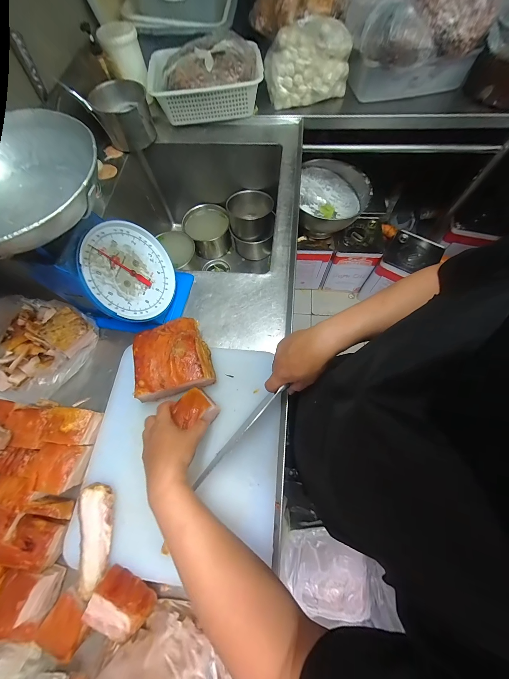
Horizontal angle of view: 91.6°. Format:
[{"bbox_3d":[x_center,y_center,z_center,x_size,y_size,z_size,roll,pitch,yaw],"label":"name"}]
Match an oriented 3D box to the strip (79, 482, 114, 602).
[{"bbox_3d":[-0.259,0.317,0.398,0.045,0.024,0.148,-9,69,-1],"label":"strip"}]

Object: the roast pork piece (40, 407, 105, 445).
[{"bbox_3d":[-0.351,0.167,0.481,0.084,0.049,0.063,7,69,6],"label":"roast pork piece"}]

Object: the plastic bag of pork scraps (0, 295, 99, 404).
[{"bbox_3d":[-0.495,0.010,0.522,0.226,0.106,0.224,20,71,10],"label":"plastic bag of pork scraps"}]

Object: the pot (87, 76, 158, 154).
[{"bbox_3d":[-0.417,-0.723,0.801,0.160,0.120,0.156,-1,69,3],"label":"pot"}]

